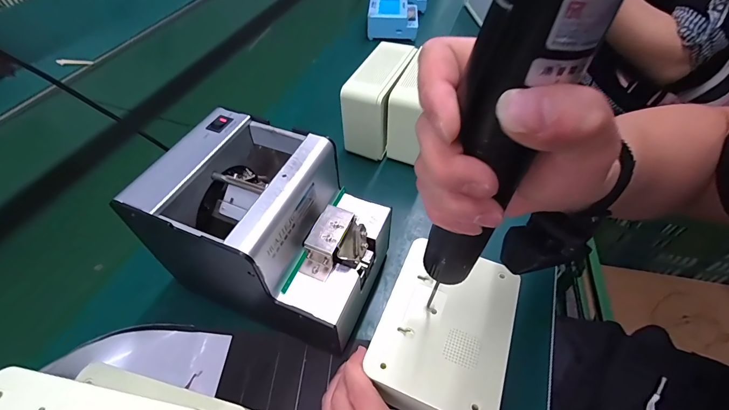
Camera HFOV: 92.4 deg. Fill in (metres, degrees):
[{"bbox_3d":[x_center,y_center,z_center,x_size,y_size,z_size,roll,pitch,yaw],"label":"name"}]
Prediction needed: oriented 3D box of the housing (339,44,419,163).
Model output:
[{"bbox_3d":[0.022,-0.146,0.480,0.055,0.096,0.125,19,53,15],"label":"housing"}]

